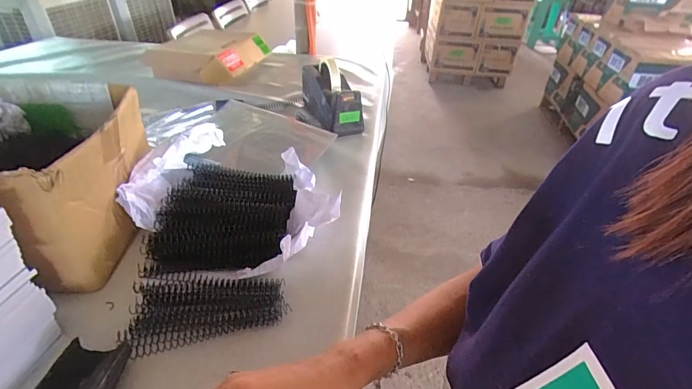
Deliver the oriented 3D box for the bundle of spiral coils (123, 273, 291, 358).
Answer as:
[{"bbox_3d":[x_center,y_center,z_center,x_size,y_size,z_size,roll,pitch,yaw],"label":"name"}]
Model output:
[{"bbox_3d":[-0.153,0.122,0.407,0.163,0.019,0.084,-7,37,-12],"label":"bundle of spiral coils"}]

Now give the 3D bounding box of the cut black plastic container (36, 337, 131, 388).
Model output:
[{"bbox_3d":[-0.234,0.165,0.323,0.056,0.038,0.086,-3,37,-6],"label":"cut black plastic container"}]

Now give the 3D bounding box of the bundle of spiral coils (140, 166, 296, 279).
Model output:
[{"bbox_3d":[-0.163,0.026,0.503,0.170,0.056,0.197,0,37,-2],"label":"bundle of spiral coils"}]

